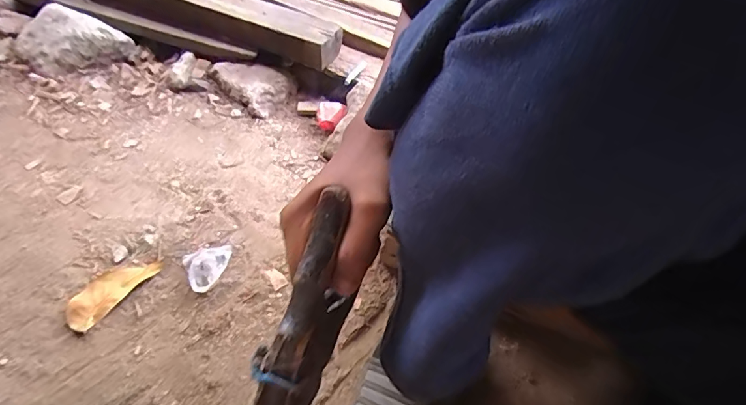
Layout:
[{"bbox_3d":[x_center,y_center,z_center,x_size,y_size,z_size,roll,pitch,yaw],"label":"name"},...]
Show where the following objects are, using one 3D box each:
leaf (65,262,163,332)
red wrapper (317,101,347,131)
[{"bbox_3d":[-0.304,0.098,0.525,0.046,0.013,0.105,31,54,18],"label":"leaf"},{"bbox_3d":[-0.068,-0.142,0.743,0.045,0.031,0.036,6,50,-2],"label":"red wrapper"}]

